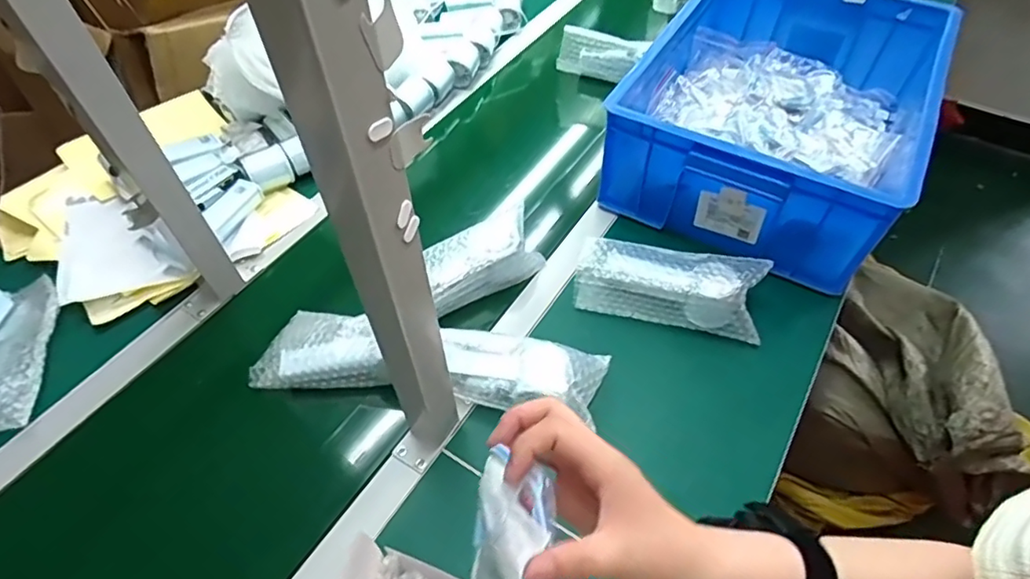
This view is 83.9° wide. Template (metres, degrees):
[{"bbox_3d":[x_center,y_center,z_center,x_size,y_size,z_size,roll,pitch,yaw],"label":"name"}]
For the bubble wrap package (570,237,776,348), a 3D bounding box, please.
[{"bbox_3d":[0.182,-0.006,0.677,0.213,0.065,0.075,13,52,8],"label":"bubble wrap package"}]

